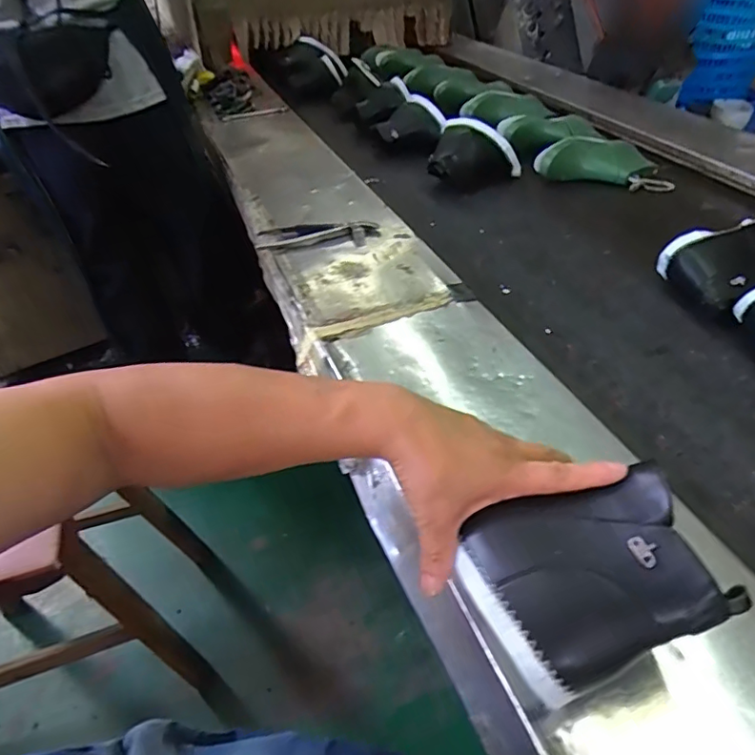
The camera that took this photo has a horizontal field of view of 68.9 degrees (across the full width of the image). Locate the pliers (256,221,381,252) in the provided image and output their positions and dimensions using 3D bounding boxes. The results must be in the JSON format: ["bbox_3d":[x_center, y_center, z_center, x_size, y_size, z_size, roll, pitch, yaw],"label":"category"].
[{"bbox_3d":[-0.099,-0.237,0.922,0.199,0.022,0.061,-5,41,-2],"label":"pliers"}]

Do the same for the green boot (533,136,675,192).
[{"bbox_3d":[0.468,-0.446,1.135,0.269,0.068,0.126,15,45,20],"label":"green boot"}]

